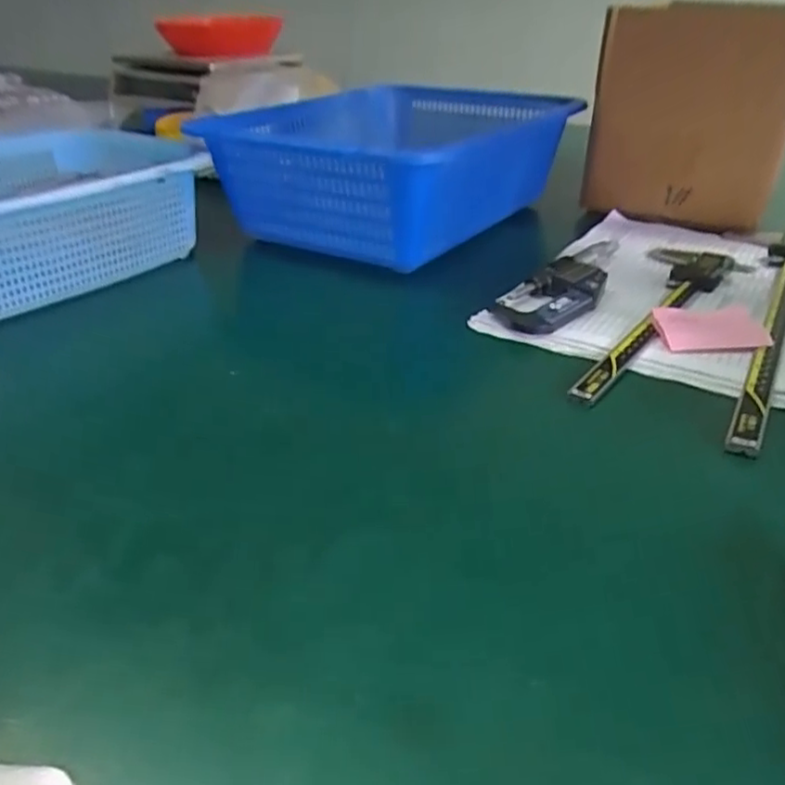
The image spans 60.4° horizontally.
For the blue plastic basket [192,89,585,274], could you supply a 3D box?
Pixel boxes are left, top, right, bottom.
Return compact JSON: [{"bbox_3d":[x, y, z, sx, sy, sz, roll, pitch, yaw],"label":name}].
[{"bbox_3d":[0.027,-0.217,0.648,0.233,0.108,0.355,18,35,27],"label":"blue plastic basket"}]

